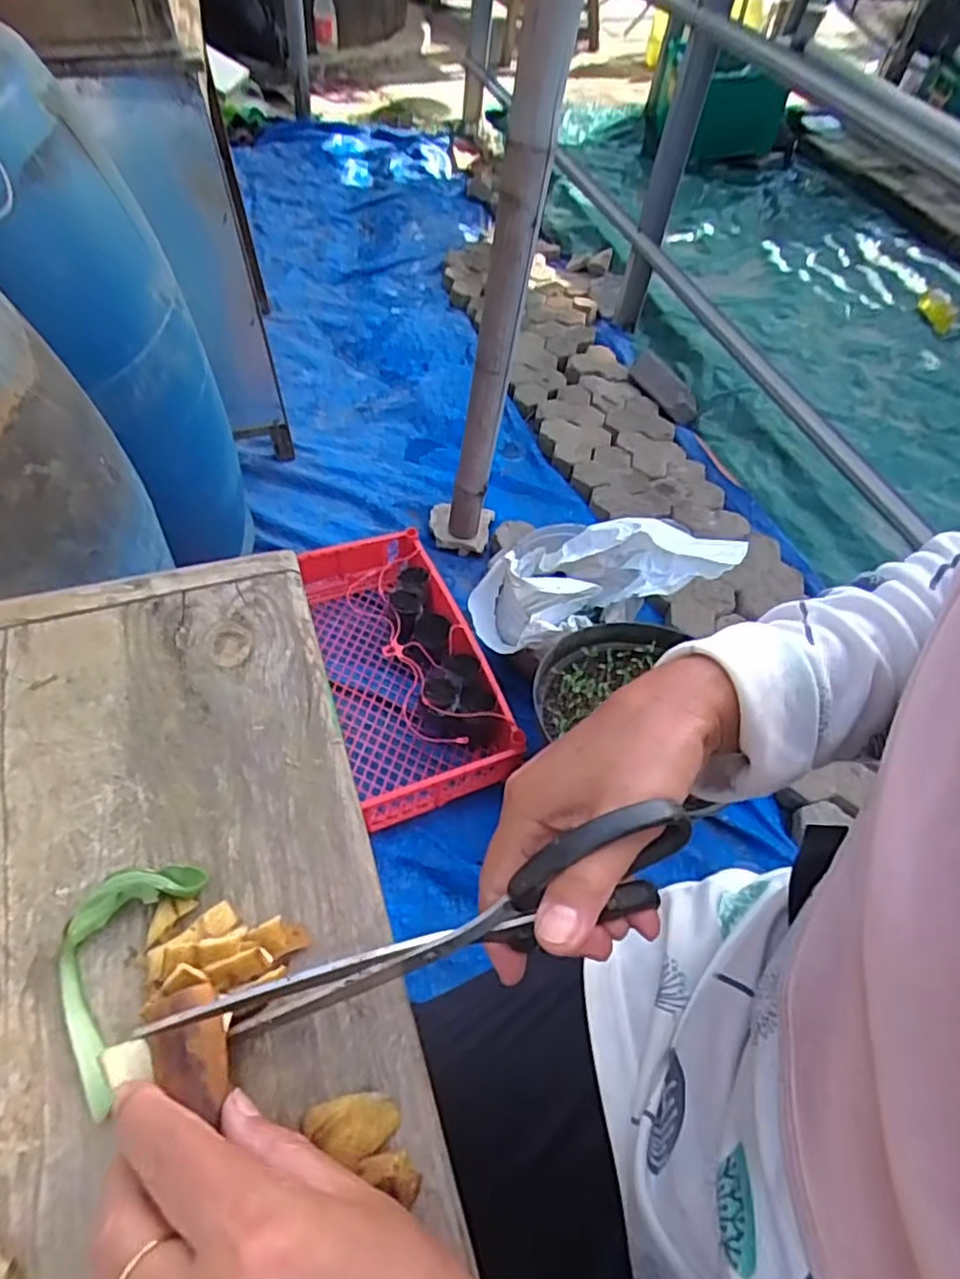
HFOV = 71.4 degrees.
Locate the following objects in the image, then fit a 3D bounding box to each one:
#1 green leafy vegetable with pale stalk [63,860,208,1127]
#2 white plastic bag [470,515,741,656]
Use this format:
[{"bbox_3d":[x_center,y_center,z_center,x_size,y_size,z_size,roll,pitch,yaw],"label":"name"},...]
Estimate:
[{"bbox_3d":[-0.142,0.126,0.255,0.043,0.020,0.084,10,54,1],"label":"green leafy vegetable with pale stalk"},{"bbox_3d":[0.204,-0.110,1.135,0.454,0.110,0.221,-16,52,6],"label":"white plastic bag"}]

